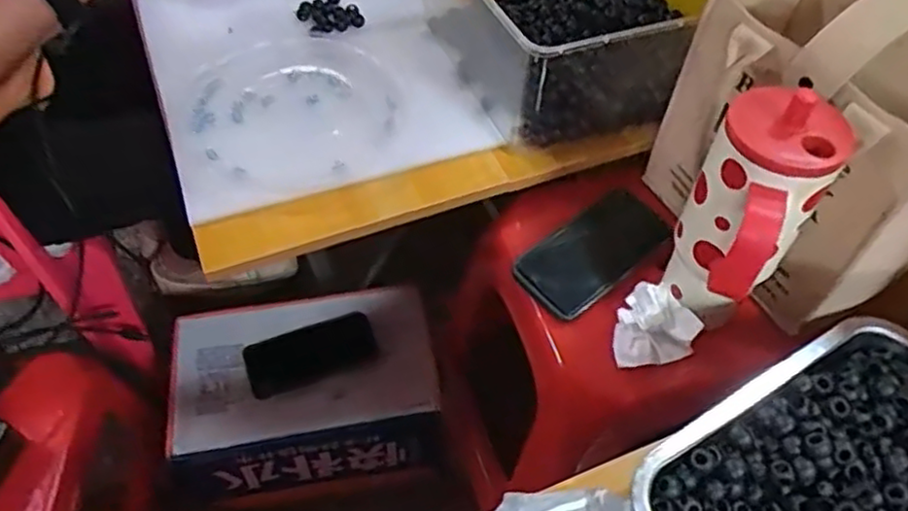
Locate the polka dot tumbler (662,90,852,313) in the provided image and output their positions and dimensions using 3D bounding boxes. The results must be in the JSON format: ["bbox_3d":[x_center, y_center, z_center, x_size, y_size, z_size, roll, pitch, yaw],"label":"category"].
[{"bbox_3d":[0.213,-0.018,0.526,0.085,0.190,0.109,29,58,19],"label":"polka dot tumbler"}]

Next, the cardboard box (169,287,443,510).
[{"bbox_3d":[-0.199,0.194,0.935,0.334,0.176,0.212,-8,54,-7],"label":"cardboard box"}]

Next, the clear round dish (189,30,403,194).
[{"bbox_3d":[-0.161,-0.160,0.706,0.200,0.028,0.213,1,53,-1],"label":"clear round dish"}]

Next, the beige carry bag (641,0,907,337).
[{"bbox_3d":[0.312,-0.111,0.584,0.147,0.254,0.231,-23,57,-18],"label":"beige carry bag"}]

